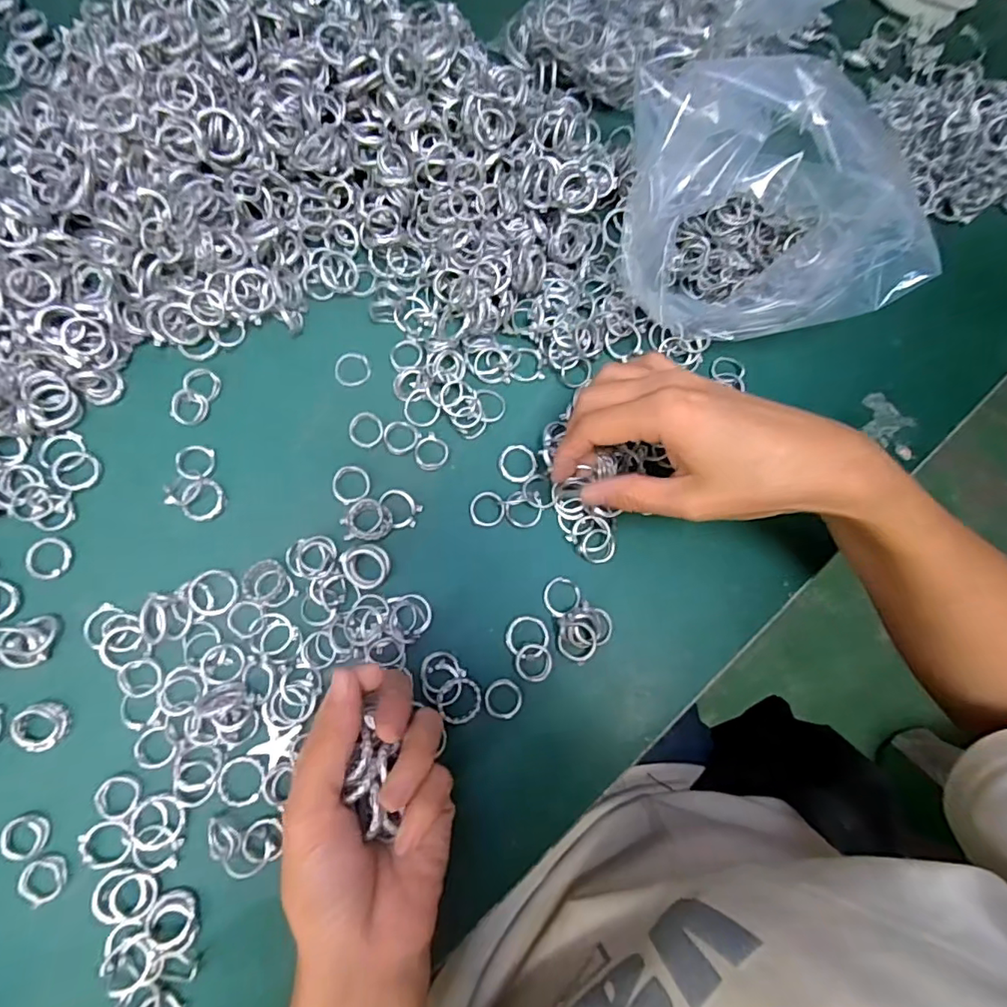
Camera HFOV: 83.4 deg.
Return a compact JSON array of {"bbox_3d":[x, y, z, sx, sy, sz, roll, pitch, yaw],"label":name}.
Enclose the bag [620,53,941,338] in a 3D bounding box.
[{"bbox_3d":[0.148,-0.168,0.319,0.157,0.089,0.125,10,79,-2],"label":"bag"}]

